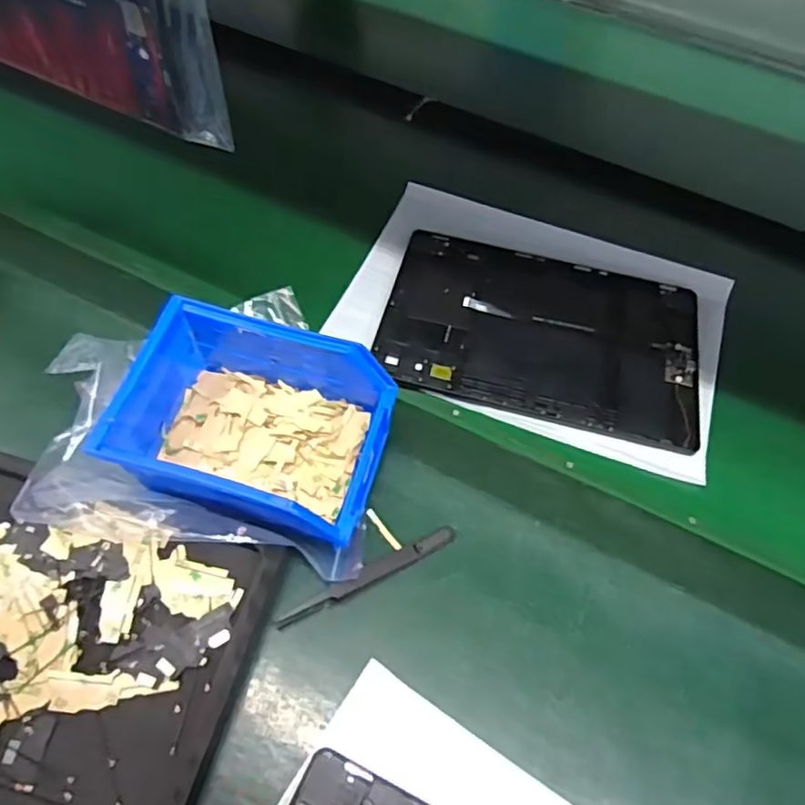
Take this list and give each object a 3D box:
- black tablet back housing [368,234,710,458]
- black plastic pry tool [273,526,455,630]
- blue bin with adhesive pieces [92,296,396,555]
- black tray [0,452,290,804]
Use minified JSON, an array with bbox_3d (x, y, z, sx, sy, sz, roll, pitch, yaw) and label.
[{"bbox_3d":[0.106,-0.055,0.472,0.233,0.014,0.155,13,56,4],"label":"black tablet back housing"},{"bbox_3d":[-0.018,0.099,0.357,0.114,0.008,0.010,-25,62,-21],"label":"black plastic pry tool"},{"bbox_3d":[-0.083,0.013,0.375,0.143,0.077,0.125,16,56,6],"label":"blue bin with adhesive pieces"},{"bbox_3d":[-0.203,0.113,0.321,0.256,0.030,0.146,16,56,6],"label":"black tray"}]

